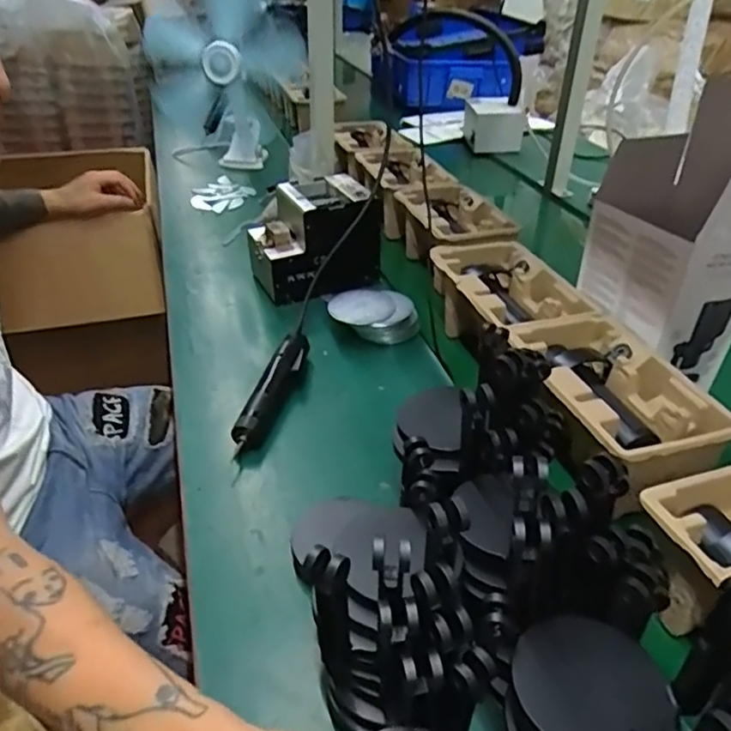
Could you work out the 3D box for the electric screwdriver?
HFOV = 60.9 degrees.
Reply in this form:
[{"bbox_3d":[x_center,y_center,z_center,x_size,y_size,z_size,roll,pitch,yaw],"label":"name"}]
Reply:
[{"bbox_3d":[-0.110,0.024,0.782,0.031,0.048,0.235,10,36,11],"label":"electric screwdriver"}]

